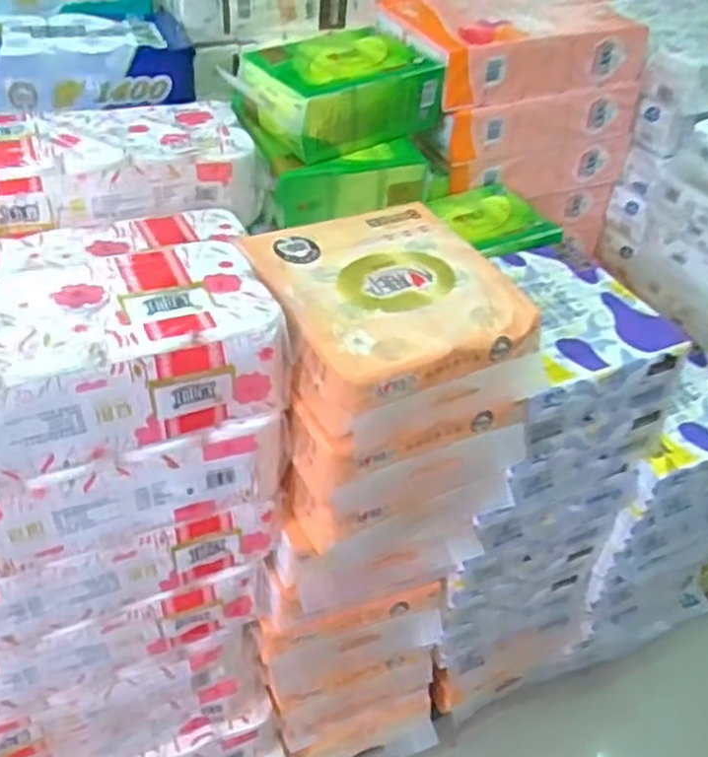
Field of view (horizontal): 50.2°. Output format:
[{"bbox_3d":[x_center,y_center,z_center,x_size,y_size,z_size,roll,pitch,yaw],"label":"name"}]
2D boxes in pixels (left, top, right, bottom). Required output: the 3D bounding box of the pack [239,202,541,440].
[{"bbox_3d":[0.032,-0.088,0.857,0.267,0.092,0.255,-20,47,-28],"label":"pack"}]

